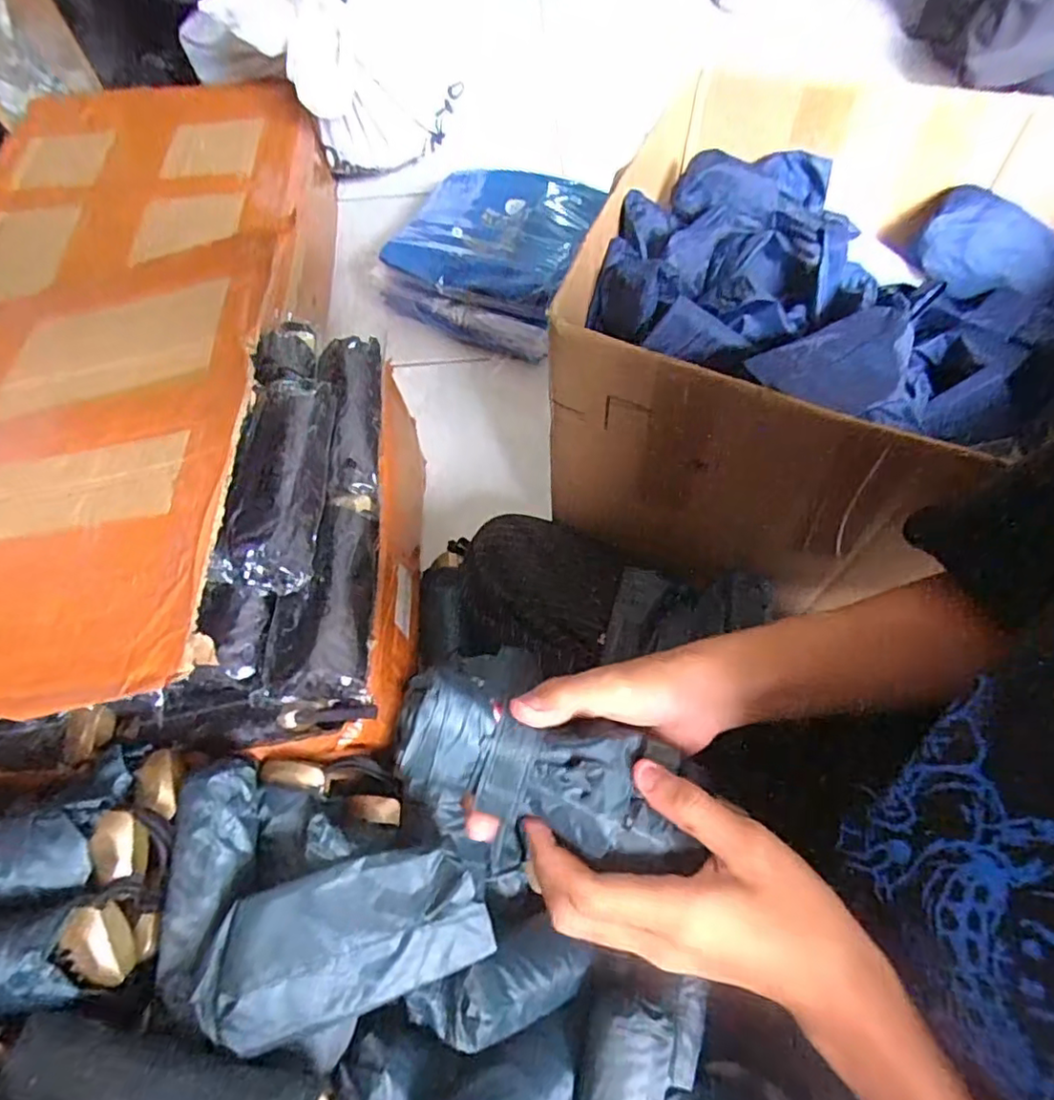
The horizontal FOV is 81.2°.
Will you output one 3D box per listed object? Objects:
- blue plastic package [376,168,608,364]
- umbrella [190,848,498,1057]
[{"bbox_3d":[-0.049,-0.429,0.892,0.246,0.085,0.280,18,64,11],"label":"blue plastic package"},{"bbox_3d":[-0.105,0.228,0.363,0.151,0.046,0.077,-18,63,-7],"label":"umbrella"}]

